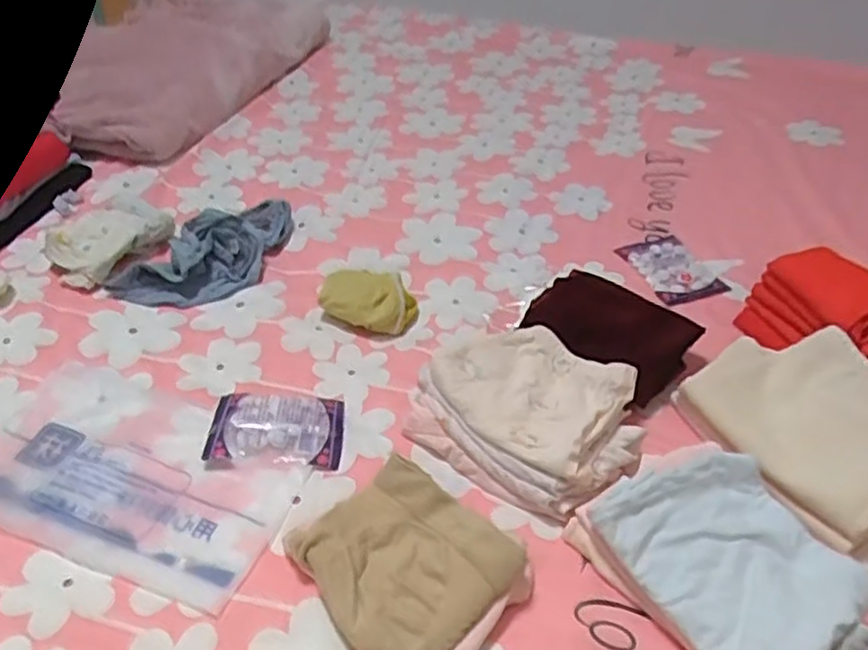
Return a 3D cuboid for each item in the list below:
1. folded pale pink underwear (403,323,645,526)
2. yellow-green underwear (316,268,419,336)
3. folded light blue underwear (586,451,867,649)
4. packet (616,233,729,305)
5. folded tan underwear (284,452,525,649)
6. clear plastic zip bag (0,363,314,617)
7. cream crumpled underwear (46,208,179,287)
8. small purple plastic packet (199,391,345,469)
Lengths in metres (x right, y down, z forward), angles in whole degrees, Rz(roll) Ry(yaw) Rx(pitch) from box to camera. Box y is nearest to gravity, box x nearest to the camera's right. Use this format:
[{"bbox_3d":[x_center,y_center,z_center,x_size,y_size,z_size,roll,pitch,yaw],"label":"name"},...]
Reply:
[{"bbox_3d":[0.080,0.068,0.620,0.195,0.052,0.151,29,48,26],"label":"folded pale pink underwear"},{"bbox_3d":[-0.065,-0.031,0.739,0.093,0.033,0.073,14,44,12],"label":"yellow-green underwear"},{"bbox_3d":[0.216,0.159,0.497,0.139,0.034,0.173,-27,52,-27],"label":"folded light blue underwear"},{"bbox_3d":[0.269,-0.067,0.811,0.078,0.010,0.108,-14,45,-18],"label":"packet"},{"bbox_3d":[-0.021,0.167,0.512,0.125,0.039,0.131,-32,53,-32],"label":"folded tan underwear"},{"bbox_3d":[-0.245,0.117,0.585,0.265,0.005,0.164,16,44,14],"label":"clear plastic zip bag"},{"bbox_3d":[-0.359,-0.099,0.797,0.079,0.041,0.129,30,49,26],"label":"cream crumpled underwear"},{"bbox_3d":[-0.136,0.086,0.617,0.109,0.013,0.079,1,42,-2],"label":"small purple plastic packet"}]

